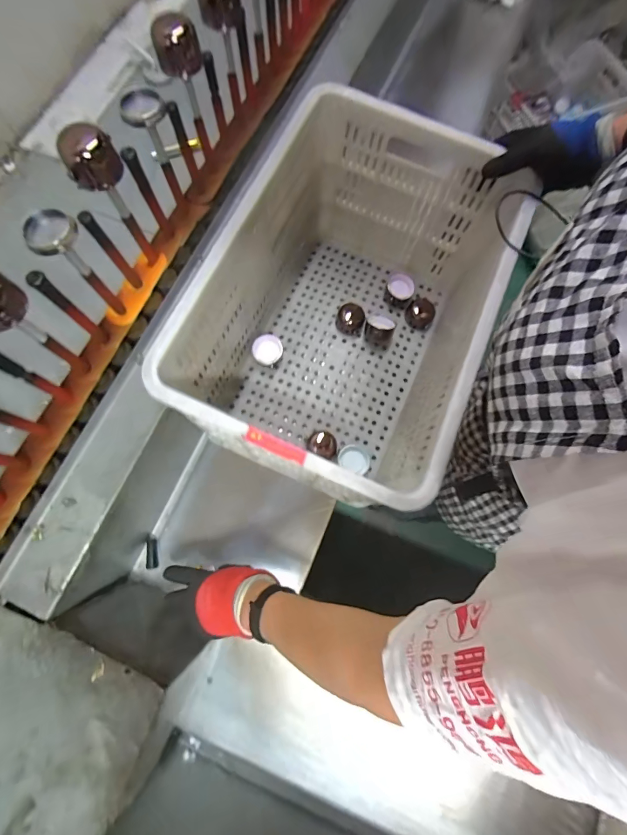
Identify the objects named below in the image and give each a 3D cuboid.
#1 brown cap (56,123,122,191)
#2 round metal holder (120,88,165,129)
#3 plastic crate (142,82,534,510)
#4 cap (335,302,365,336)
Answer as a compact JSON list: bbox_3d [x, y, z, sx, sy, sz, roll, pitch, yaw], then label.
[{"bbox_3d":[-0.253,-0.297,0.421,0.051,0.045,0.048,0,77,1],"label":"brown cap"},{"bbox_3d":[-0.219,-0.392,0.465,0.061,0.014,0.057,0,77,1],"label":"round metal holder"},{"bbox_3d":[0.063,-0.158,0.607,0.358,0.310,0.532,25,75,6],"label":"plastic crate"},{"bbox_3d":[0.074,-0.200,0.745,0.055,0.031,0.062,11,77,4],"label":"cap"}]

